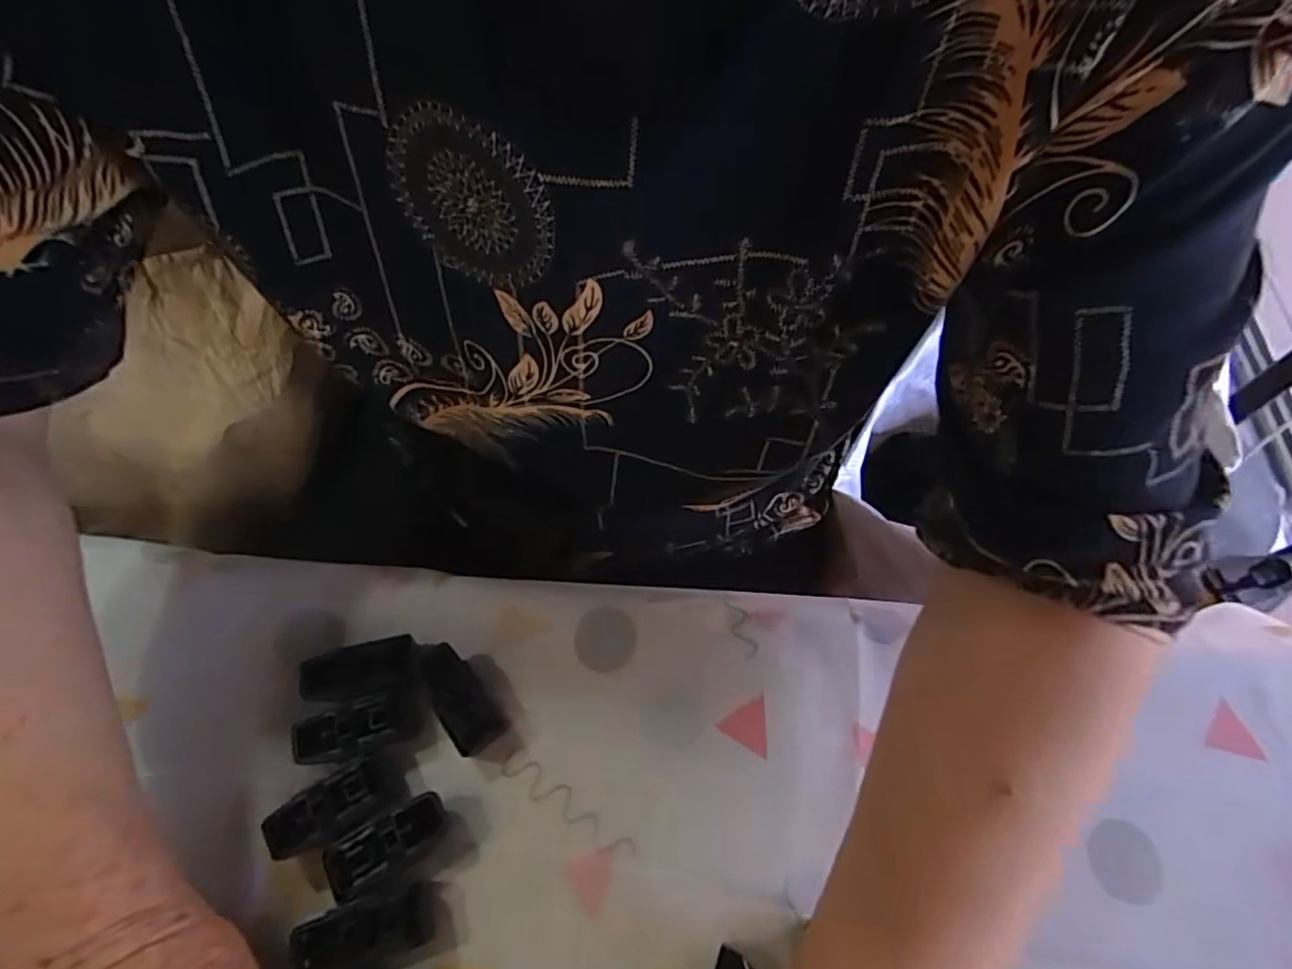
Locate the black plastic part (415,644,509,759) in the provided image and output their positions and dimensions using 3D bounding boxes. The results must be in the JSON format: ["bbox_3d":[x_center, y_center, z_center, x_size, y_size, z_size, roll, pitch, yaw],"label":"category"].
[{"bbox_3d":[-0.088,0.101,0.305,0.022,0.019,0.054,-35,67,-18],"label":"black plastic part"}]

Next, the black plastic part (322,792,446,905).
[{"bbox_3d":[-0.108,0.154,0.273,0.050,0.021,0.021,-26,64,-14],"label":"black plastic part"}]

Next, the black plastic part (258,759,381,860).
[{"bbox_3d":[-0.137,0.140,0.278,0.045,0.015,0.020,-32,66,-17],"label":"black plastic part"}]

